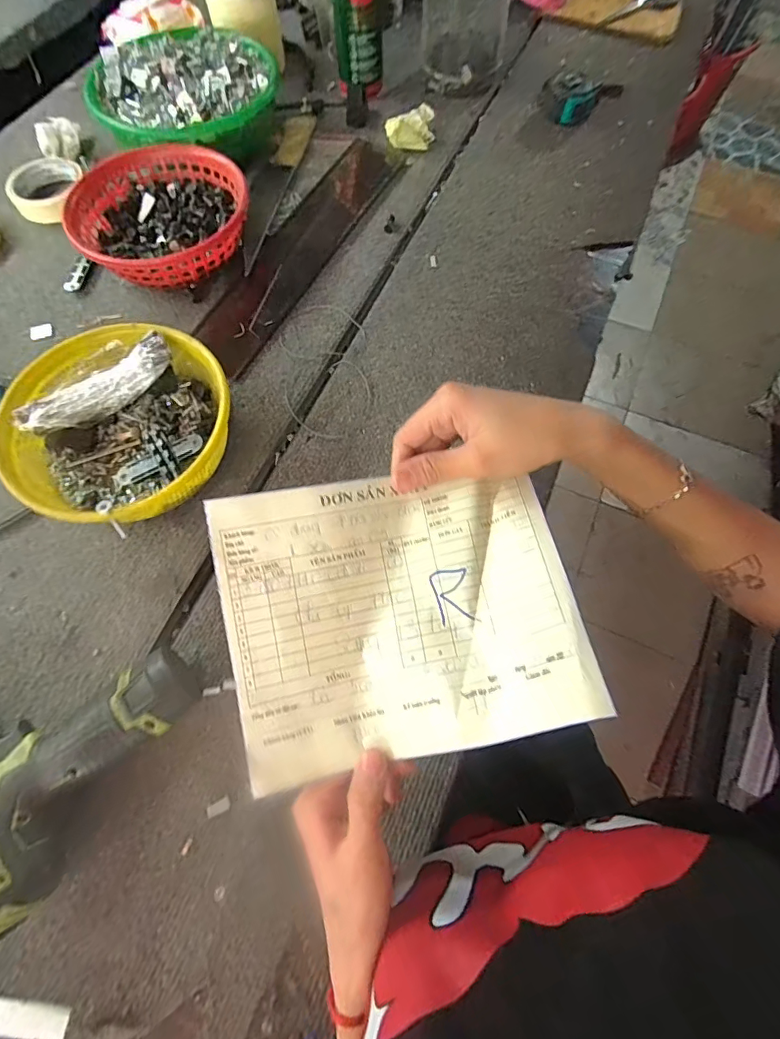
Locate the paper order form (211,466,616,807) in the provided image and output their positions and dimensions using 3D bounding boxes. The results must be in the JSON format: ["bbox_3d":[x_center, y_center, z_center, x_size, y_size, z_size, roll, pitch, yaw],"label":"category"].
[{"bbox_3d":[0.003,0.050,0.261,0.183,0.055,0.150,-12,67,-4],"label":"paper order form"}]

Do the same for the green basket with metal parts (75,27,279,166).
[{"bbox_3d":[-0.255,-0.529,0.593,0.219,0.081,0.192,-23,70,-9],"label":"green basket with metal parts"}]

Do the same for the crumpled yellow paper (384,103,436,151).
[{"bbox_3d":[0.026,-0.516,0.614,0.063,0.034,0.037,-4,68,-2],"label":"crumpled yellow paper"}]

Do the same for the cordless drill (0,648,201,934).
[{"bbox_3d":[-0.278,0.132,0.344,0.224,0.048,0.172,33,71,12],"label":"cordless drill"}]

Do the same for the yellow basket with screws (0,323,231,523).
[{"bbox_3d":[-0.239,-0.081,0.424,0.171,0.077,0.184,0,68,0],"label":"yellow basket with screws"}]

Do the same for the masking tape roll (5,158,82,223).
[{"bbox_3d":[-0.434,-0.419,0.588,0.086,0.024,0.091,0,68,0],"label":"masking tape roll"}]

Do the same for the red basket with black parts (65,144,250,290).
[{"bbox_3d":[-0.253,-0.340,0.530,0.183,0.067,0.178,0,68,0],"label":"red basket with black parts"}]

